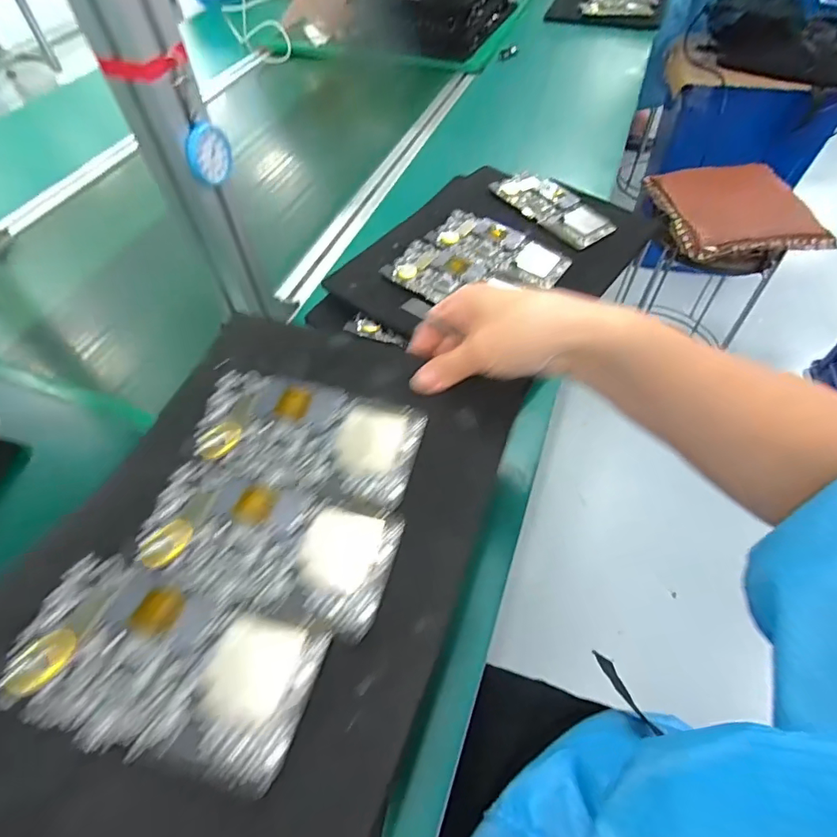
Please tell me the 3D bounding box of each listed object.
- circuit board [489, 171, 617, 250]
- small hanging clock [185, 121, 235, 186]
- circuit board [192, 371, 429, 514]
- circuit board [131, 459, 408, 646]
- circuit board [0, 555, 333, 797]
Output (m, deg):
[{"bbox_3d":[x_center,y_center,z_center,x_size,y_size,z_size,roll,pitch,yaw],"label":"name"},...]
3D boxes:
[{"bbox_3d":[0.167,-0.262,0.590,0.079,0.011,0.144,-34,67,-19],"label":"circuit board"},{"bbox_3d":[-0.156,-0.197,0.356,0.009,0.041,0.039,14,57,12],"label":"small hanging clock"},{"bbox_3d":[-0.078,0.012,0.325,0.151,0.007,0.079,14,57,12],"label":"circuit board"},{"bbox_3d":[-0.091,0.075,0.289,0.152,0.010,0.074,11,56,10],"label":"circuit board"},{"bbox_3d":[-0.130,0.124,0.243,0.153,0.004,0.076,15,45,9],"label":"circuit board"}]

